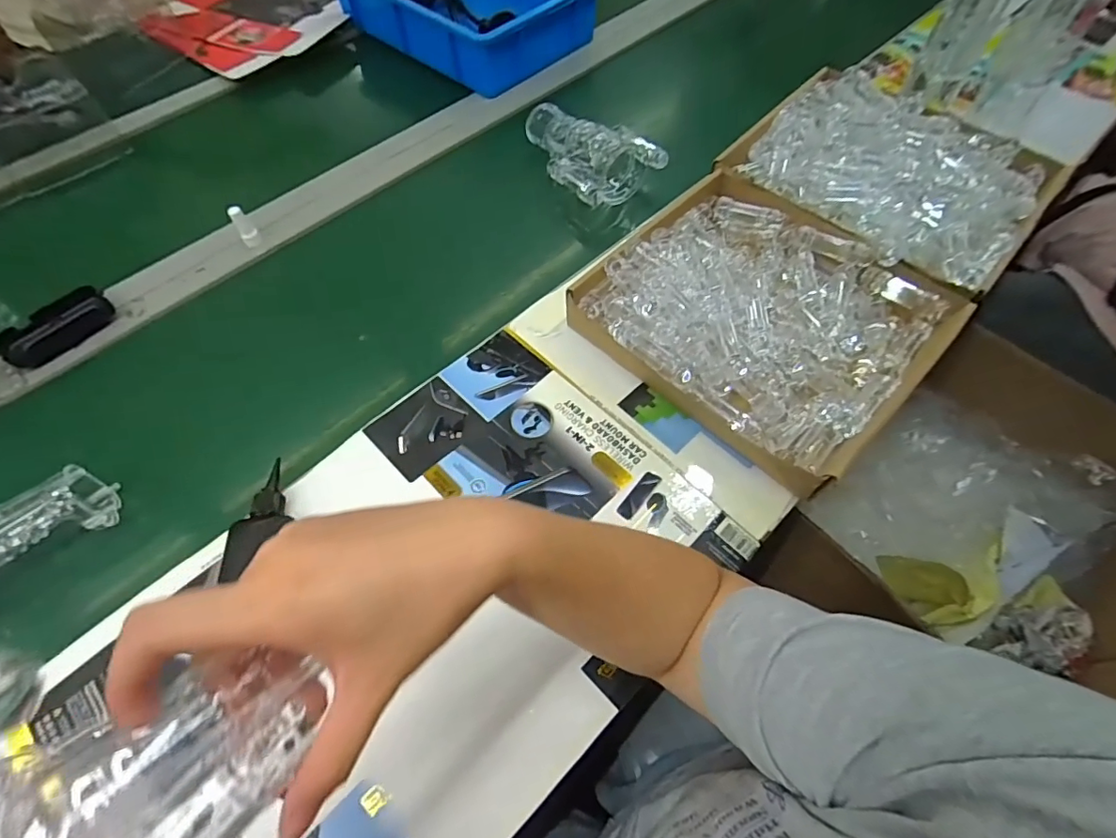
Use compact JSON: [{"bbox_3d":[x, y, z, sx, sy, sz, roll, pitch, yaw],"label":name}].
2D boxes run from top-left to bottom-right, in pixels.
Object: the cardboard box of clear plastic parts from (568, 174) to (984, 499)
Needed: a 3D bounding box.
[{"bbox_3d":[0.208,-0.111,0.541,0.300,0.071,0.296,38,67,20],"label":"cardboard box of clear plastic parts"}]

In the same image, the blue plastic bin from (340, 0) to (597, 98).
[{"bbox_3d":[-0.148,-0.707,0.879,0.396,0.084,0.293,41,68,21],"label":"blue plastic bin"}]

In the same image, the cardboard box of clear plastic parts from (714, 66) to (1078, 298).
[{"bbox_3d":[0.397,-0.304,0.628,0.325,0.052,0.302,38,67,20],"label":"cardboard box of clear plastic parts"}]

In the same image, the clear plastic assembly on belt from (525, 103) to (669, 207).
[{"bbox_3d":[0.034,-0.365,0.701,0.138,0.054,0.190,-35,65,-18],"label":"clear plastic assembly on belt"}]

